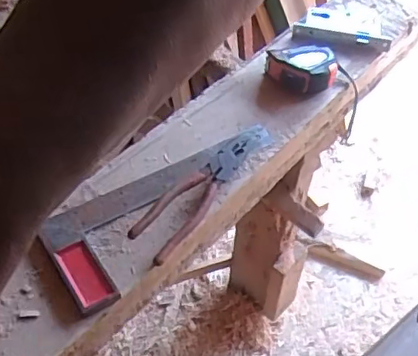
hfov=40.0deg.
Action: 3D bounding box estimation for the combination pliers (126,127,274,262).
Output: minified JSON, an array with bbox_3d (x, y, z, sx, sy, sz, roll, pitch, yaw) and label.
[{"bbox_3d":[0.002,0.005,0.644,0.043,0.030,0.222,32,54,24],"label":"combination pliers"}]

